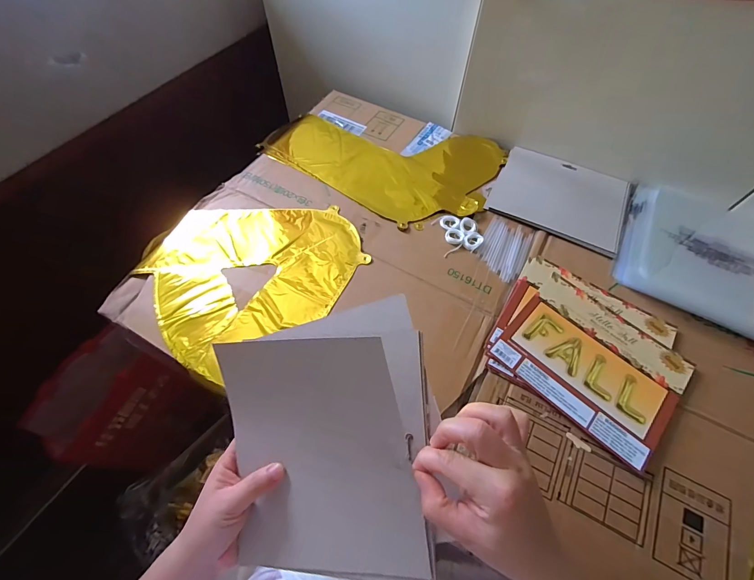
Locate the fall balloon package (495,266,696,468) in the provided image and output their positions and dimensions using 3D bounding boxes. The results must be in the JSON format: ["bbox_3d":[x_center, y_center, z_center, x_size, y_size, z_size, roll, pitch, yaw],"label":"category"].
[{"bbox_3d":[0.262,0.085,0.428,0.188,0.011,0.159,40,67,19],"label":"fall balloon package"}]

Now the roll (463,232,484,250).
[{"bbox_3d":[0.141,-0.072,0.511,0.026,0.005,0.032,37,66,17],"label":"roll"}]

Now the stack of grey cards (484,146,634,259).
[{"bbox_3d":[0.294,-0.149,0.564,0.199,0.013,0.162,24,63,11],"label":"stack of grey cards"}]

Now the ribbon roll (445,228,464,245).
[{"bbox_3d":[0.115,-0.080,0.515,0.027,0.004,0.028,1,61,-1],"label":"ribbon roll"}]

